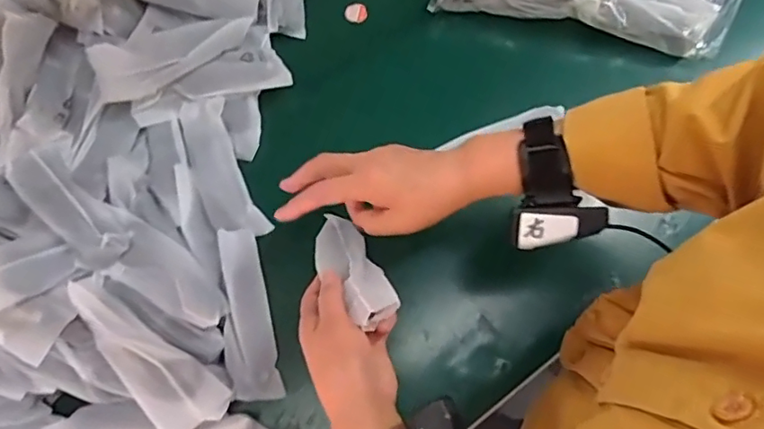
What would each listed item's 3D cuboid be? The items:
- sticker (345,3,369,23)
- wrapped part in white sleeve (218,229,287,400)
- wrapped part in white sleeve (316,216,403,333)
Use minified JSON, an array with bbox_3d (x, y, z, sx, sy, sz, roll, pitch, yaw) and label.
[{"bbox_3d":[-0.029,-0.228,0.631,0.026,0.007,0.024,0,74,-1],"label":"sticker"},{"bbox_3d":[-0.124,0.090,0.506,0.039,0.033,0.152,-13,75,-4],"label":"wrapped part in white sleeve"},{"bbox_3d":[-0.026,0.042,0.459,0.042,0.018,0.144,-26,34,-8],"label":"wrapped part in white sleeve"}]

